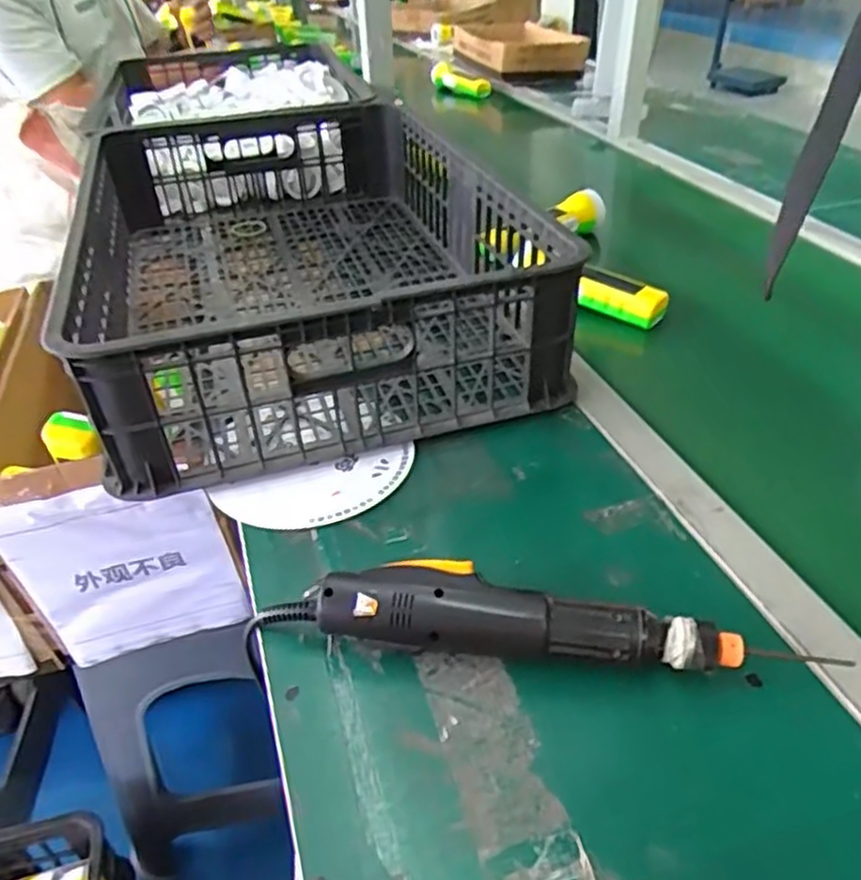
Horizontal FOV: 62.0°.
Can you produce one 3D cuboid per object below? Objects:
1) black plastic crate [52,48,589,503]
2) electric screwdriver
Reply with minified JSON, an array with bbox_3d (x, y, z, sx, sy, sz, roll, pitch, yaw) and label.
[{"bbox_3d":[-0.144,-0.215,0.772,0.393,0.140,0.615,-12,38,-12],"label":"black plastic crate"},{"bbox_3d":[0.056,0.107,0.423,0.342,0.043,0.046,2,37,7],"label":"electric screwdriver"}]

